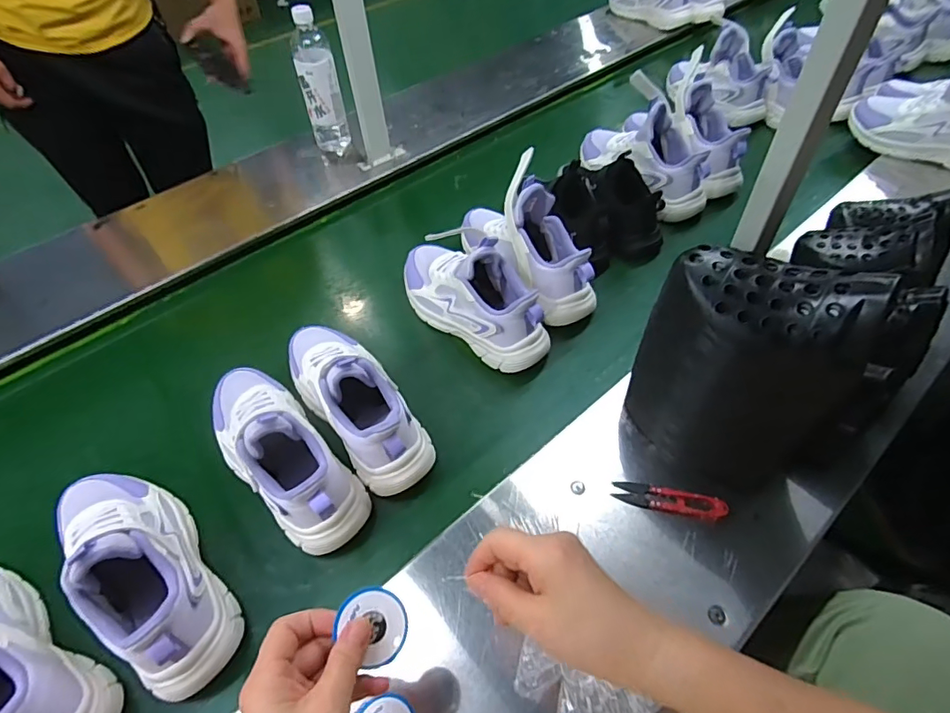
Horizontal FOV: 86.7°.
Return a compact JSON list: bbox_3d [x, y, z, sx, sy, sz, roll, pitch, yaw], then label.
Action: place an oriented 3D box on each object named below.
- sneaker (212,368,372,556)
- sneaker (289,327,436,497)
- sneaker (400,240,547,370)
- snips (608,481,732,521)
[{"bbox_3d":[-0.209,0.087,0.516,0.087,0.116,0.240,-38,60,-22],"label":"sneaker"},{"bbox_3d":[-0.137,0.035,0.553,0.080,0.111,0.233,-33,58,-20],"label":"sneaker"},{"bbox_3d":[-0.007,-0.090,0.638,0.089,0.117,0.237,-39,60,-23],"label":"sneaker"},{"bbox_3d":[0.187,0.138,0.485,0.100,0.019,0.027,10,54,10],"label":"snips"}]

